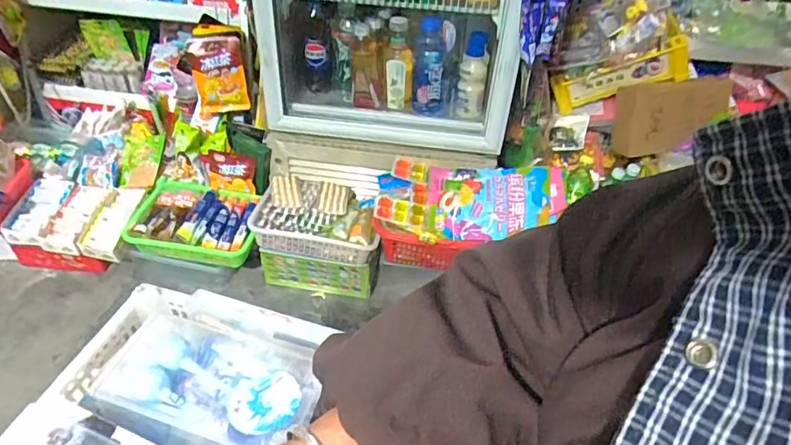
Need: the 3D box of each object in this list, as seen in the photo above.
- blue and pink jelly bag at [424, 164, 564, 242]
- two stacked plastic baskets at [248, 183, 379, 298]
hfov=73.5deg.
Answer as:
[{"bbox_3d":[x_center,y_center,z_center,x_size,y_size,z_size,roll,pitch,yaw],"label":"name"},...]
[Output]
[{"bbox_3d":[0.202,-0.044,1.084,0.272,0.028,0.161,1,69,13],"label":"blue and pink jelly bag"},{"bbox_3d":[-0.172,0.038,1.198,0.271,0.169,0.160,7,43,3],"label":"two stacked plastic baskets"}]

